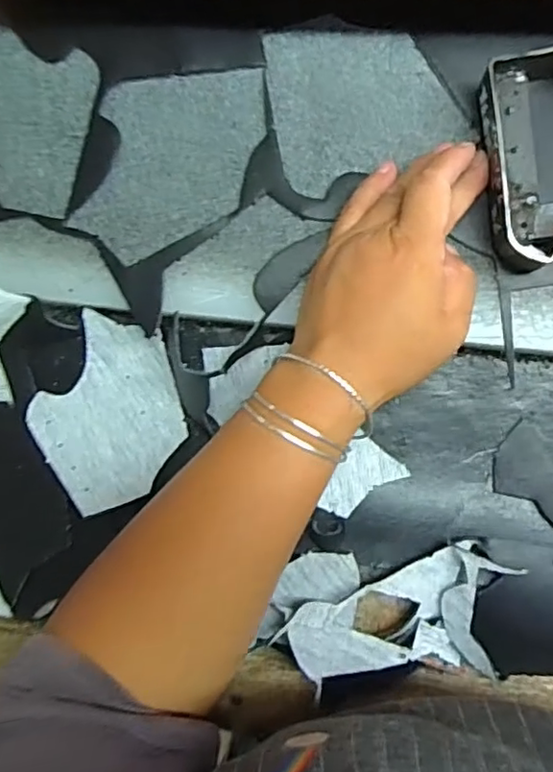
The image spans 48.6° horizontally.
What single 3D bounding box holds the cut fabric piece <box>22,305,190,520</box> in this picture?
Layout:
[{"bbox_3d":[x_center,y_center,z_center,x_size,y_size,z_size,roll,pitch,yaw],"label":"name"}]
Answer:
[{"bbox_3d":[-0.107,0.015,0.393,0.098,0.036,0.102,0,86,7],"label":"cut fabric piece"}]

